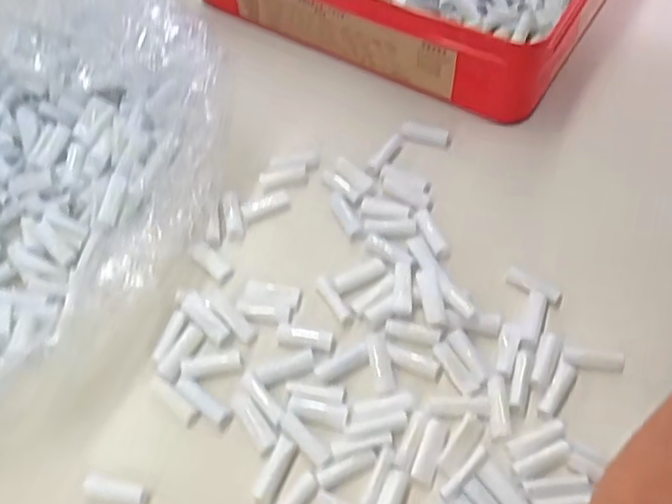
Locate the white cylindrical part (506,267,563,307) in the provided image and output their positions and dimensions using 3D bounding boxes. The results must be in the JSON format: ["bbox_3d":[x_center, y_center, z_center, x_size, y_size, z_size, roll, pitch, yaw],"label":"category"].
[{"bbox_3d":[0.094,0.016,0.287,0.027,0.006,0.007,29,64,19],"label":"white cylindrical part"}]

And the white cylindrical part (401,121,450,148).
[{"bbox_3d":[0.050,-0.066,0.338,0.026,0.008,0.006,13,60,11],"label":"white cylindrical part"}]

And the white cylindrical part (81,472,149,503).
[{"bbox_3d":[-0.090,0.097,0.246,0.025,0.006,0.008,9,59,9],"label":"white cylindrical part"}]

